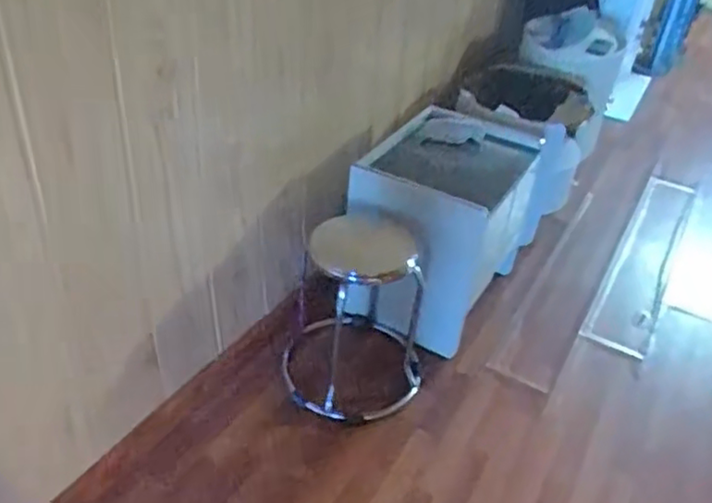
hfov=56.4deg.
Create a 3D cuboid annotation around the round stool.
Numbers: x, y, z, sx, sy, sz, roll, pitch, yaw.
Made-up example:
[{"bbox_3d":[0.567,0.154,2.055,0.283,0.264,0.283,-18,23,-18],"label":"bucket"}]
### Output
[{"bbox_3d":[0.009,0.170,1.739,0.366,0.427,0.336,5,35,-5],"label":"round stool"}]

